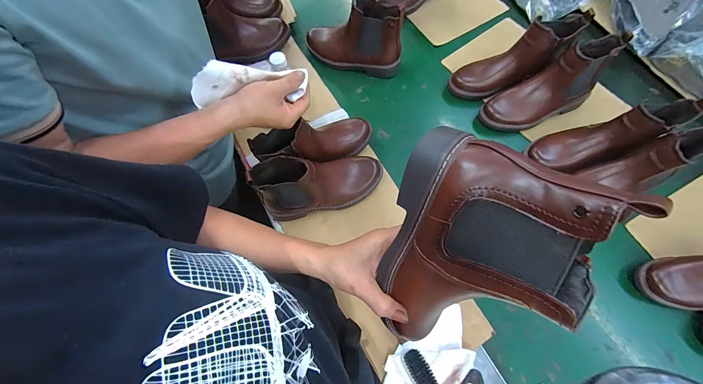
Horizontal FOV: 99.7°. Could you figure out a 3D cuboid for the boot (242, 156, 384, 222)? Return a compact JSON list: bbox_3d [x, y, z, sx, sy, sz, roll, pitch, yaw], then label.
[{"bbox_3d":[-0.051,-0.023,0.555,0.236,0.126,0.089,-21,70,-5],"label":"boot"}]

